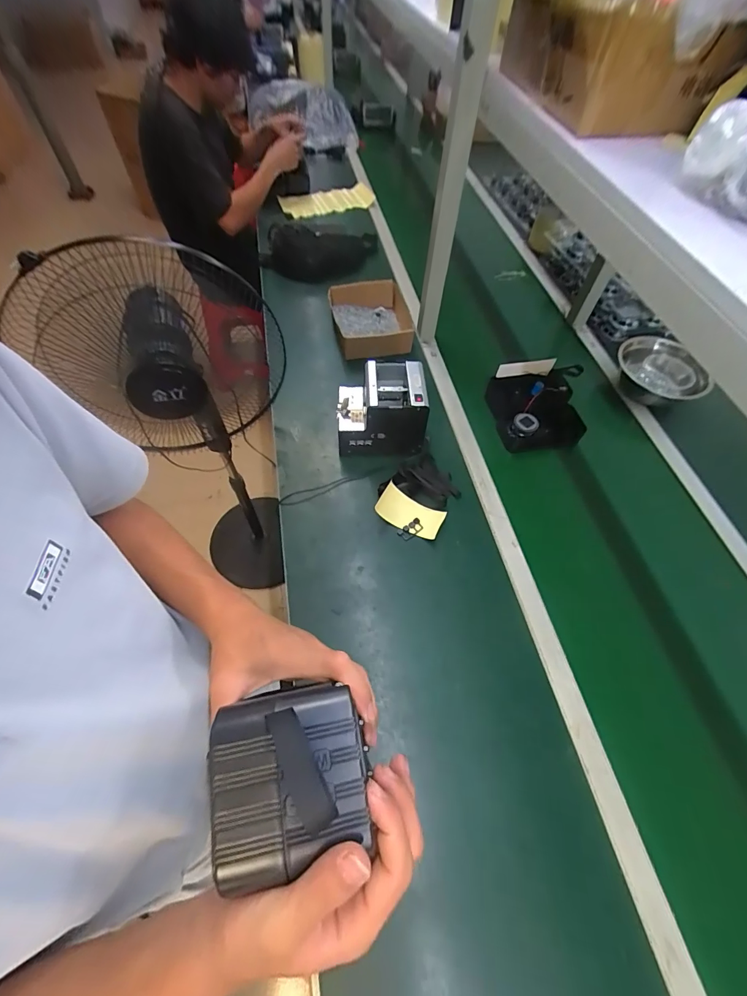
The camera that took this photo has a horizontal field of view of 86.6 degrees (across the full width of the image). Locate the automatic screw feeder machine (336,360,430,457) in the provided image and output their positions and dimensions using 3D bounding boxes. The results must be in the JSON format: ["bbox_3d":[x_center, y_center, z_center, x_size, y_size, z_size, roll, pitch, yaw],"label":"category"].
[{"bbox_3d":[0.015,-0.181,0.829,0.177,0.146,0.138,2,58,-2],"label":"automatic screw feeder machine"}]

